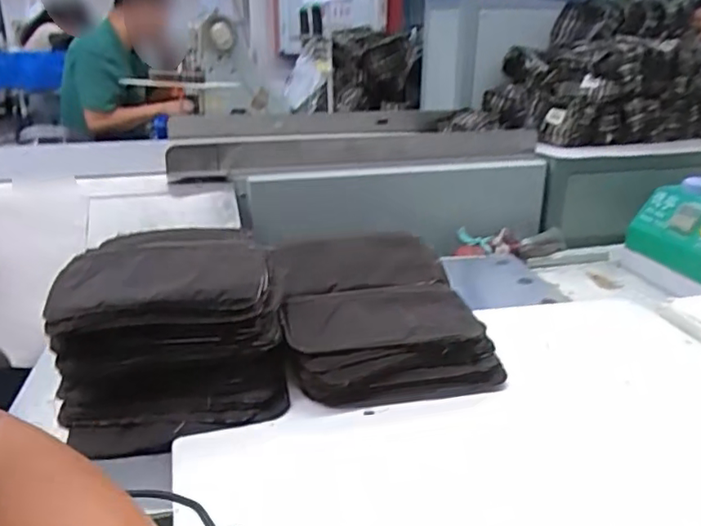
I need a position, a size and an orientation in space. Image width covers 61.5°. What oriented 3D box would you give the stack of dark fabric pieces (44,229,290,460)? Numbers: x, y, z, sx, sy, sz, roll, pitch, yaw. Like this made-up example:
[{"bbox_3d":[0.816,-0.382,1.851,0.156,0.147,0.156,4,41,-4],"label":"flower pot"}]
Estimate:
[{"bbox_3d":[-0.168,0.057,0.558,0.201,0.122,0.167,-3,22,-9],"label":"stack of dark fabric pieces"}]

